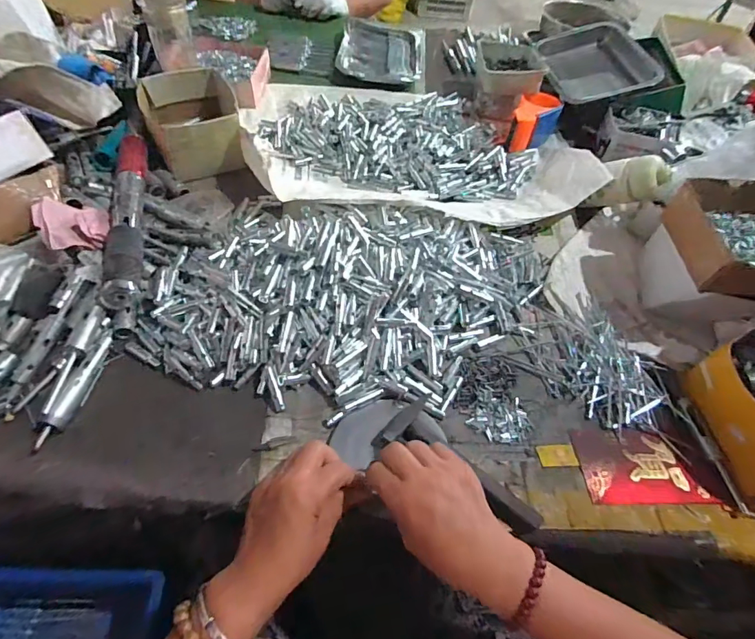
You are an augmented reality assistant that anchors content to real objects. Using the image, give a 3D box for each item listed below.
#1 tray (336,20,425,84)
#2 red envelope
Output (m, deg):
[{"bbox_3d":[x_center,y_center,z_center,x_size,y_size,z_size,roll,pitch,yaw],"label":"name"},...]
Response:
[{"bbox_3d":[0.010,-0.616,1.053,0.187,0.042,0.276,7,53,-1],"label":"tray"},{"bbox_3d":[0.294,0.163,0.507,0.135,0.005,0.084,1,49,-5],"label":"red envelope"}]

